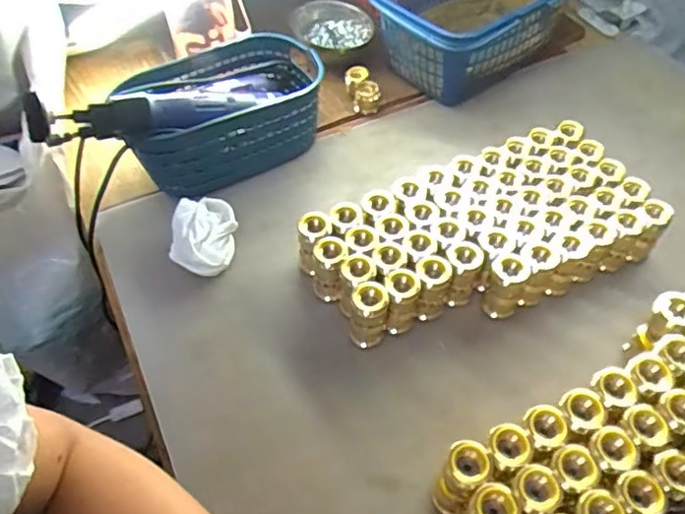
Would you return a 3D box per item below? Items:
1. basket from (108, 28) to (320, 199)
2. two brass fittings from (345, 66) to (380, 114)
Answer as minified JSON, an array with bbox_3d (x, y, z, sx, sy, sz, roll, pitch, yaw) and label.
[{"bbox_3d":[-0.136,-0.172,0.687,0.238,0.097,0.136,-27,57,-20],"label":"basket"},{"bbox_3d":[0.026,-0.216,0.766,0.034,0.043,0.046,-14,54,-12],"label":"two brass fittings"}]

